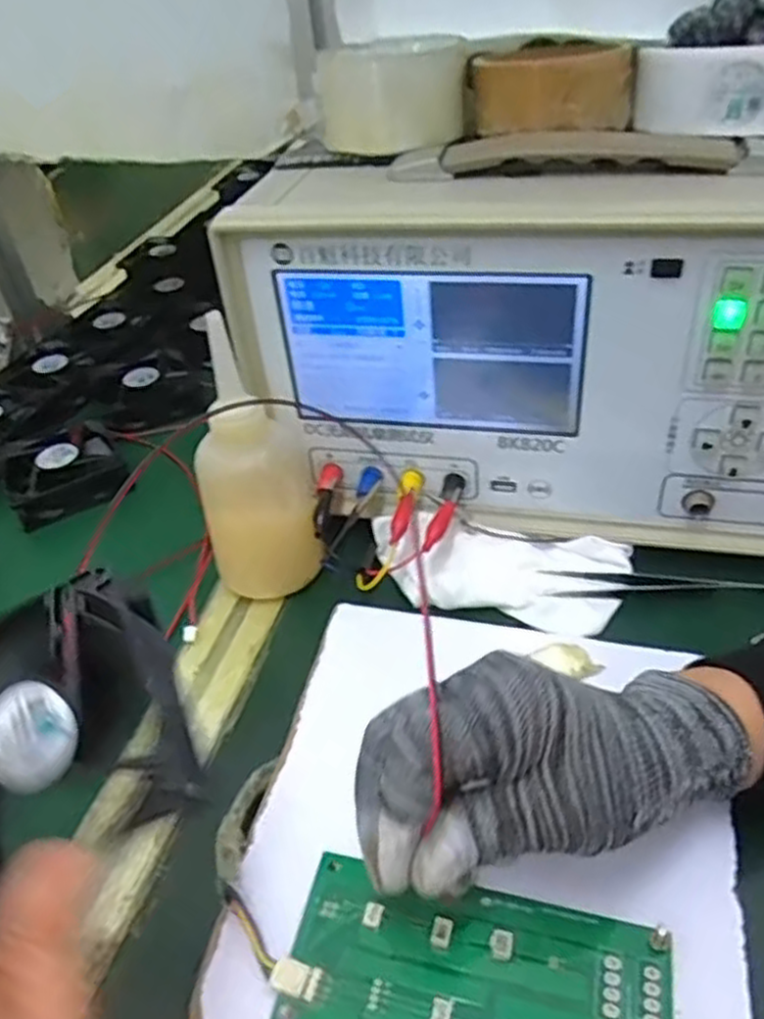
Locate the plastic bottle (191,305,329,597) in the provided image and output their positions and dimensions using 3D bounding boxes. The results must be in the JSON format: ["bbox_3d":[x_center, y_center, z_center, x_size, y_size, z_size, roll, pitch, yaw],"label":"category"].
[{"bbox_3d":[-0.072,-0.028,0.415,0.062,0.135,0.067,-14,41,-6],"label":"plastic bottle"}]

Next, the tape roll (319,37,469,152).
[{"bbox_3d":[0.006,-0.229,0.425,0.080,0.051,0.085,-7,40,2],"label":"tape roll"}]

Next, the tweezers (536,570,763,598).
[{"bbox_3d":[0.147,0.040,0.414,0.116,0.007,0.016,-2,41,8],"label":"tweezers"}]

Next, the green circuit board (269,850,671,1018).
[{"bbox_3d":[0.033,0.168,0.273,0.133,0.009,0.066,6,41,11],"label":"green circuit board"}]

